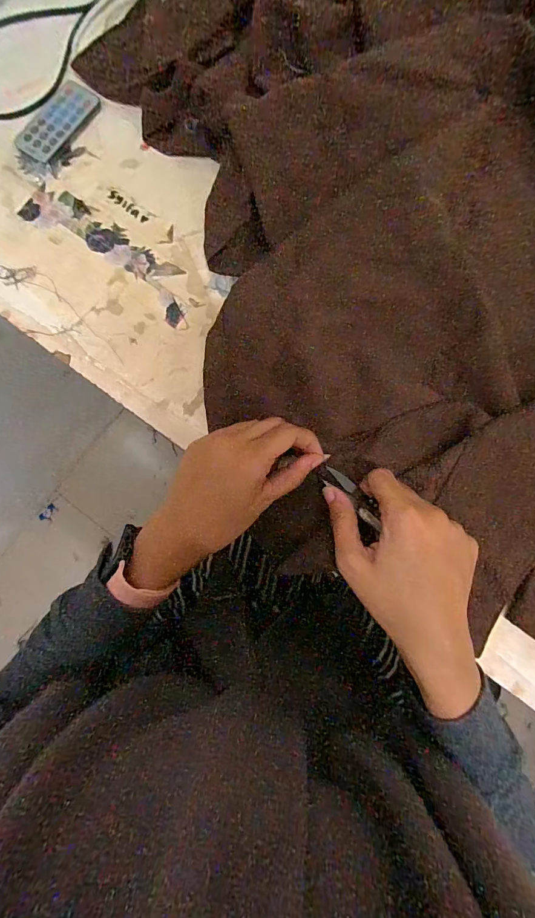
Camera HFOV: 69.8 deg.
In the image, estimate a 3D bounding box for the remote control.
[{"bbox_3d":[-0.198,-0.317,0.360,0.041,0.008,0.083,35,84,4],"label":"remote control"}]

